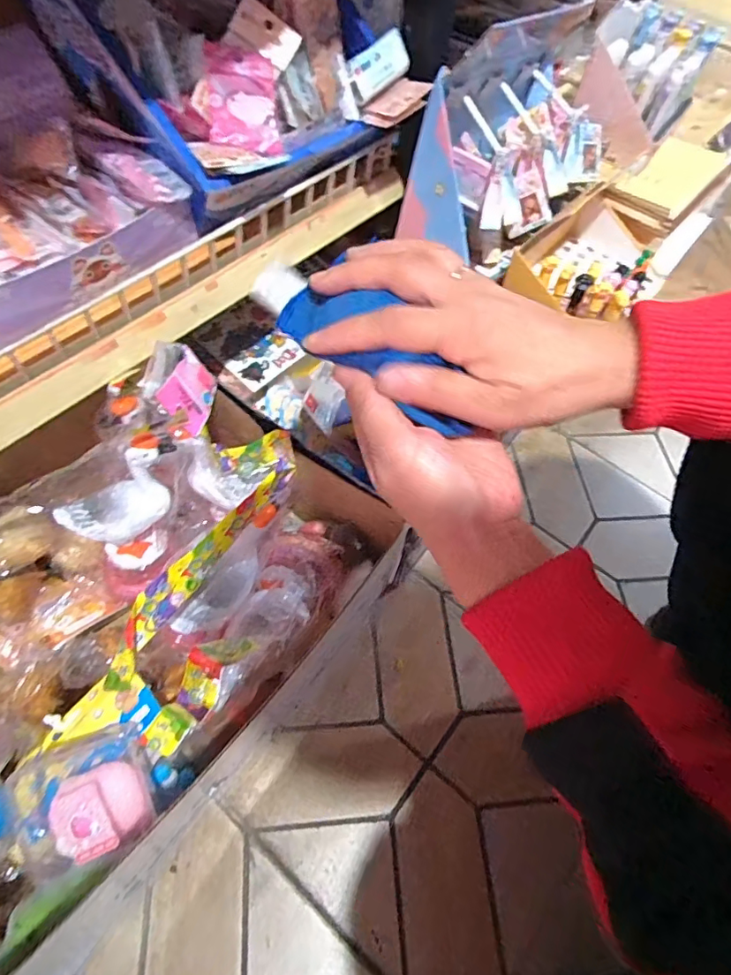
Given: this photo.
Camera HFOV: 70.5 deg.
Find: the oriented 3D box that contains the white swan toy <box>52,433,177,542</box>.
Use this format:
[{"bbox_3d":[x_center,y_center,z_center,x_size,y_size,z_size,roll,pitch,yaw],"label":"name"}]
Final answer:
[{"bbox_3d":[-0.215,0.006,0.454,0.113,0.074,0.047,-26,64,-18],"label":"white swan toy"}]

